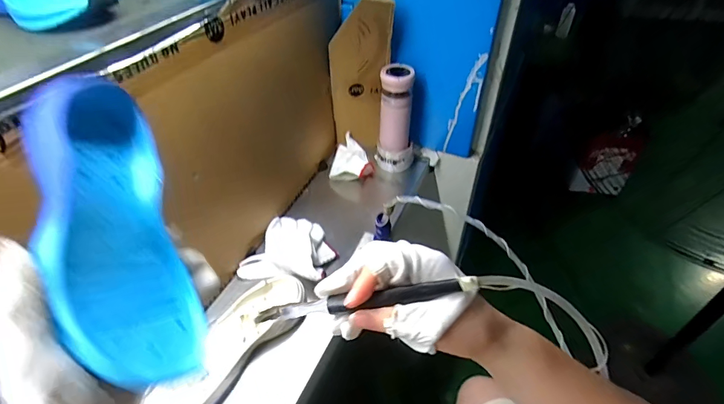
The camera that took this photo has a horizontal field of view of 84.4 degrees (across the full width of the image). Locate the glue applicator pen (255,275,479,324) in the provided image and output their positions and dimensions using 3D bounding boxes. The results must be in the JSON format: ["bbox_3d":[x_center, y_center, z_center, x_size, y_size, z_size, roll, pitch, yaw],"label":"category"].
[{"bbox_3d":[0.002,0.073,0.298,0.165,0.016,0.017,-11,38,11],"label":"glue applicator pen"}]

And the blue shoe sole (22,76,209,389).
[{"bbox_3d":[-0.168,0.015,0.272,0.024,0.214,0.085,-31,-15,28],"label":"blue shoe sole"}]

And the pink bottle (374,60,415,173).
[{"bbox_3d":[0.072,-0.179,0.890,0.084,0.233,0.062,-2,39,6],"label":"pink bottle"}]

